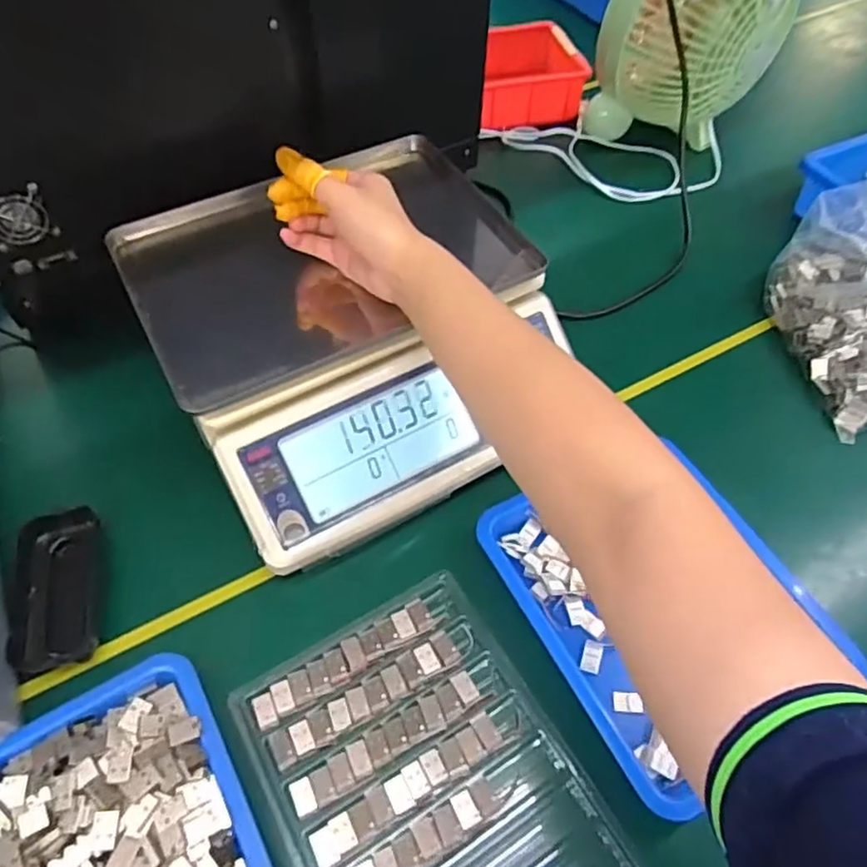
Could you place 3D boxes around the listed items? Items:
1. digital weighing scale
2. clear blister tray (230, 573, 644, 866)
[{"bbox_3d":[-0.062,-0.077,0.520,0.280,0.129,0.292,-26,60,-17],"label":"digital weighing scale"},{"bbox_3d":[0.017,0.231,0.361,0.158,0.011,0.282,-26,60,-18],"label":"clear blister tray"}]

